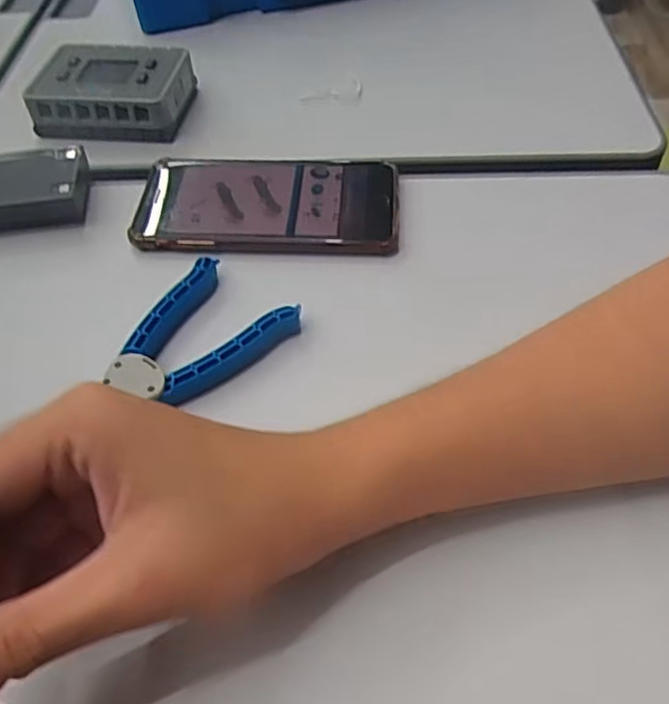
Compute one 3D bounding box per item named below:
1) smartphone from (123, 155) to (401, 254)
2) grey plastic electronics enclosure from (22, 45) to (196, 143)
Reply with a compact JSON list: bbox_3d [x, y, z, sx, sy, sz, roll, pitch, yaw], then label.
[{"bbox_3d":[-0.042,-0.092,0.408,0.161,0.016,0.081,0,51,4],"label":"smartphone"},{"bbox_3d":[-0.157,-0.190,0.476,0.103,0.035,0.075,4,51,7],"label":"grey plastic electronics enclosure"}]

